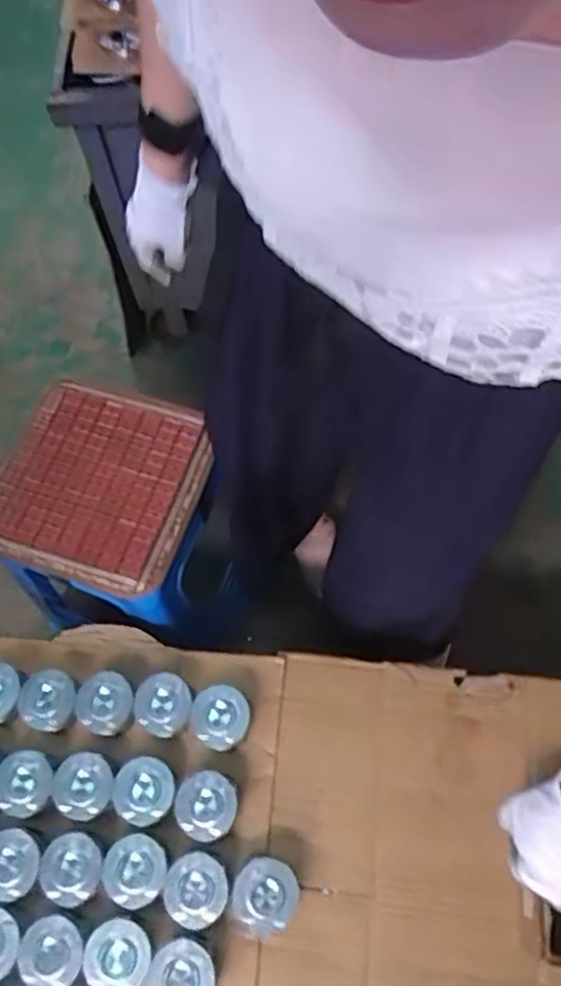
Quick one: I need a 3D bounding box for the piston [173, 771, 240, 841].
[{"bbox_3d":[-0.090,0.382,0.877,0.072,0.035,0.077,20,68,12],"label":"piston"}]

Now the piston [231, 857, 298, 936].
[{"bbox_3d":[-0.018,0.472,0.840,0.077,0.052,0.084,-1,65,3],"label":"piston"}]

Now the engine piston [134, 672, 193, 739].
[{"bbox_3d":[-0.152,0.277,0.939,0.071,0.049,0.074,18,68,11],"label":"engine piston"}]

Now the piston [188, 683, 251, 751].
[{"bbox_3d":[-0.077,0.287,0.922,0.074,0.050,0.078,20,68,7],"label":"piston"}]

